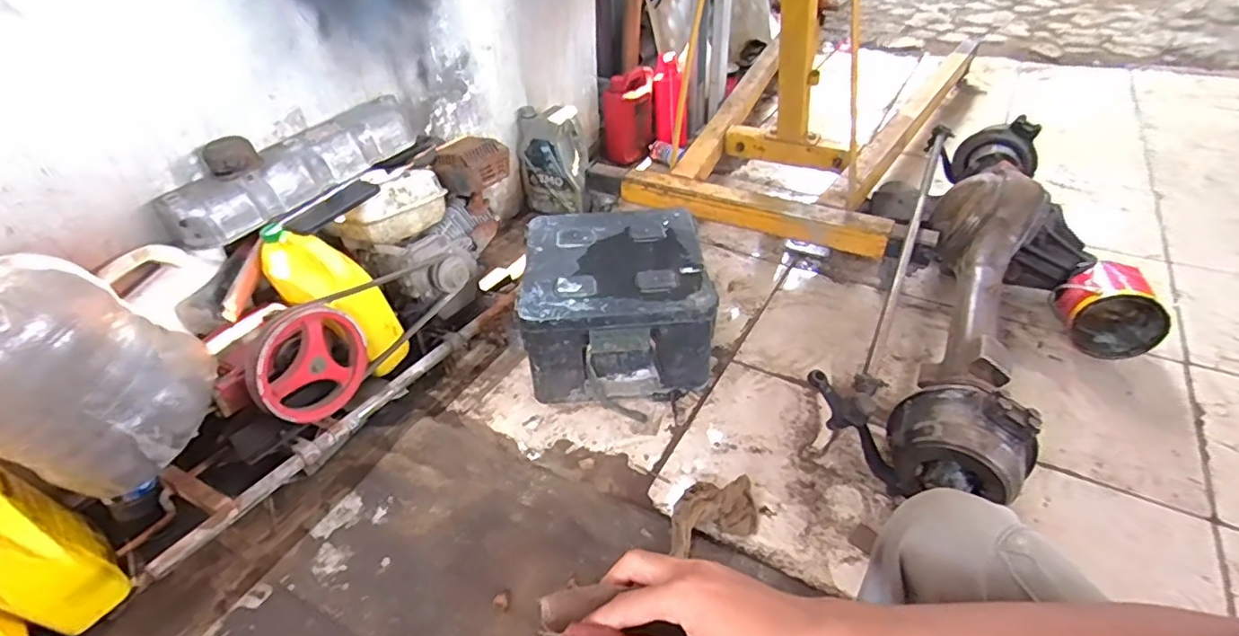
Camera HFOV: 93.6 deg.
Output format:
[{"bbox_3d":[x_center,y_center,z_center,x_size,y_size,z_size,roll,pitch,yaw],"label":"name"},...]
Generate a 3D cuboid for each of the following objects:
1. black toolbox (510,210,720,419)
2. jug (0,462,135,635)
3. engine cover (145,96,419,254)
[{"bbox_3d":[-0.006,-0.031,1.276,0.369,0.229,0.401,-3,40,0],"label":"black toolbox"},{"bbox_3d":[-0.873,0.302,0.830,0.183,0.286,0.113,25,47,30],"label":"jug"},{"bbox_3d":[-0.603,-0.299,1.093,0.093,0.126,0.473,23,46,29],"label":"engine cover"}]

